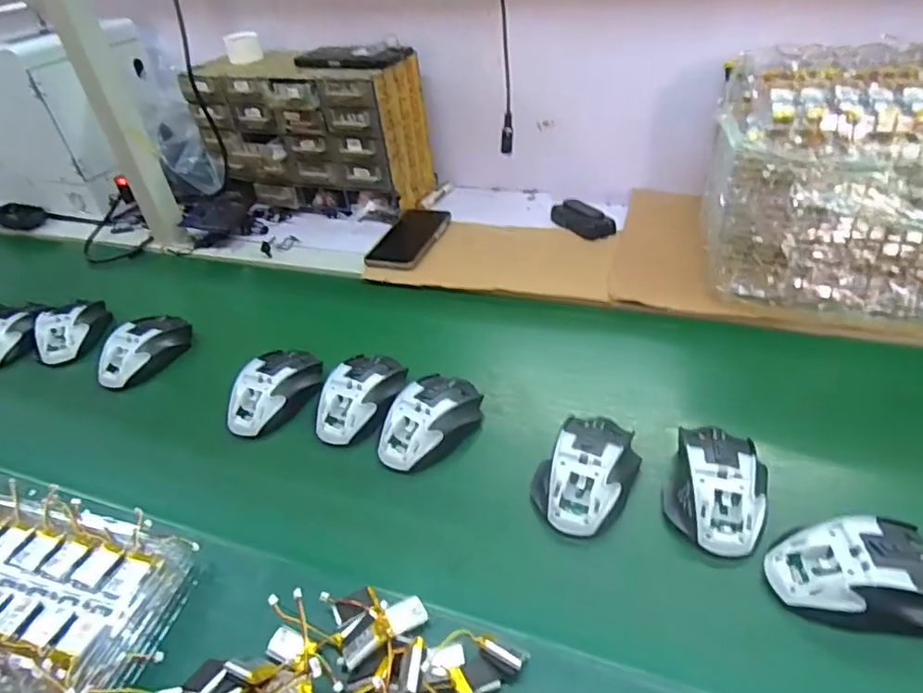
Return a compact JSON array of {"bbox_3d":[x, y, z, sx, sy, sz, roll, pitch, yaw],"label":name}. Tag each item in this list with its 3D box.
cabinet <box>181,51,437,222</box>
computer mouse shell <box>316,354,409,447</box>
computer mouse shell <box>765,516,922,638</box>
[{"bbox_3d":[-0.228,-0.328,0.901,0.323,0.217,0.154,7,42,18],"label":"cabinet"},{"bbox_3d":[-0.100,0.047,0.572,0.064,0.035,0.107,9,43,20],"label":"computer mouse shell"},{"bbox_3d":[0.274,0.154,0.389,0.111,0.041,0.066,-8,39,1],"label":"computer mouse shell"}]

